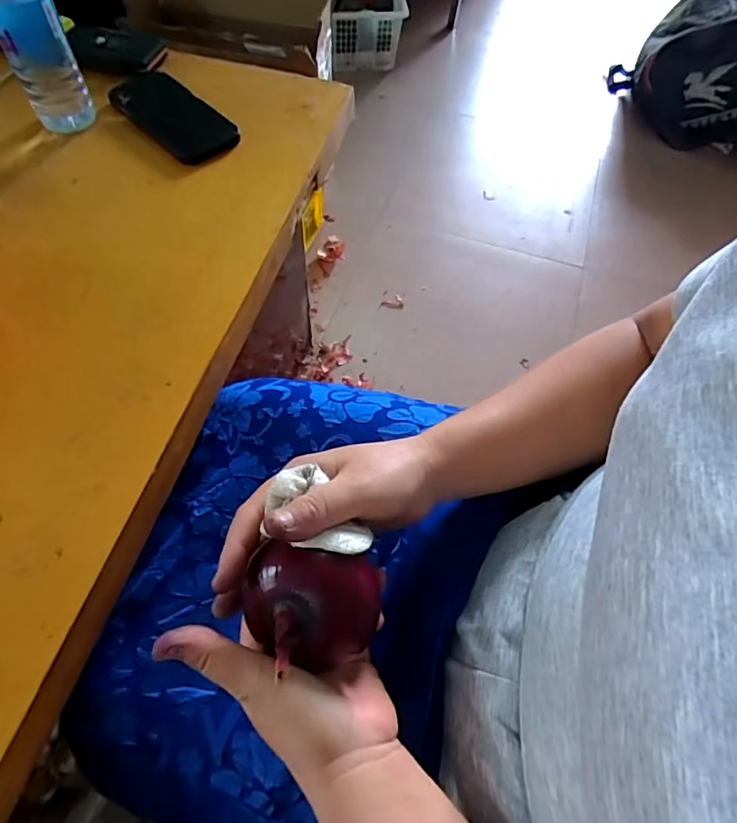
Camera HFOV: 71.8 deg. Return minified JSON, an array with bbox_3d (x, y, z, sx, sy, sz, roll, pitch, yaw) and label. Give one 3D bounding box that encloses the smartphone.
[{"bbox_3d":[-0.230,-0.348,0.596,0.080,0.010,0.187,-39,69,-21],"label":"smartphone"}]

